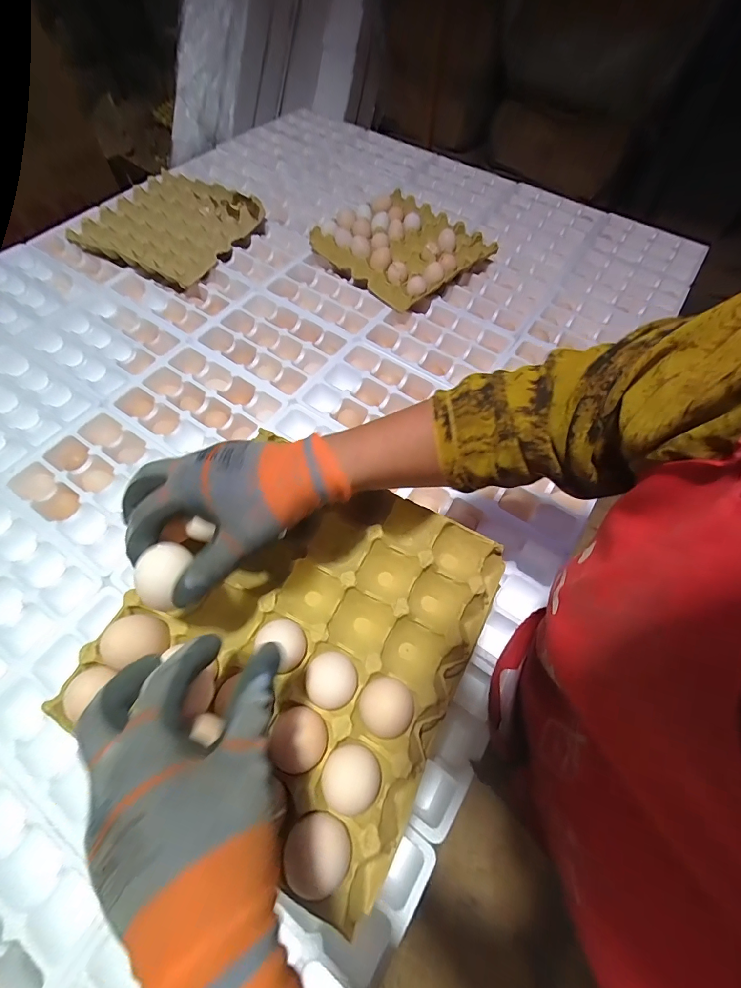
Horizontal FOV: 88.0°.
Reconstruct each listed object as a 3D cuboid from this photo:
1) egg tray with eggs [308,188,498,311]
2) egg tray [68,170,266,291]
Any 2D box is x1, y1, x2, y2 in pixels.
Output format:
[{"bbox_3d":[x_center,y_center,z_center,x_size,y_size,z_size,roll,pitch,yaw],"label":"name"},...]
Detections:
[{"bbox_3d":[0.072,-0.528,0.819,0.293,0.060,0.293,42,67,18],"label":"egg tray with eggs"},{"bbox_3d":[-0.433,-0.588,0.850,0.279,0.053,0.321,21,62,8],"label":"egg tray"}]

